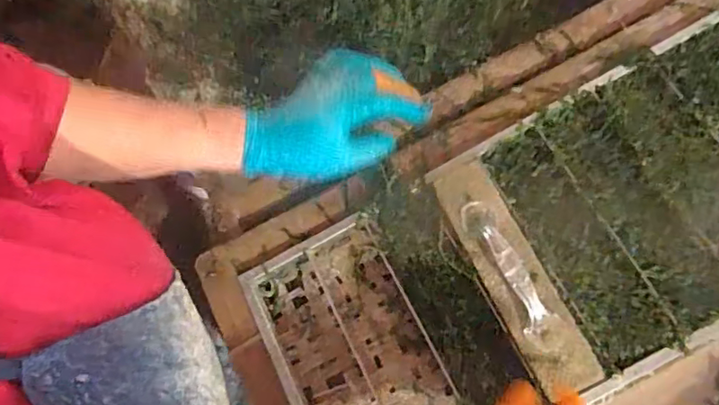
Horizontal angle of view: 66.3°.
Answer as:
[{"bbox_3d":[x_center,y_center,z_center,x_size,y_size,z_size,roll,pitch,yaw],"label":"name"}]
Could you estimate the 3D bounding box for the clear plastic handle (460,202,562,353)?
[{"bbox_3d":[0.129,0.060,0.473,0.025,0.034,0.139,-25,76,-7],"label":"clear plastic handle"}]

